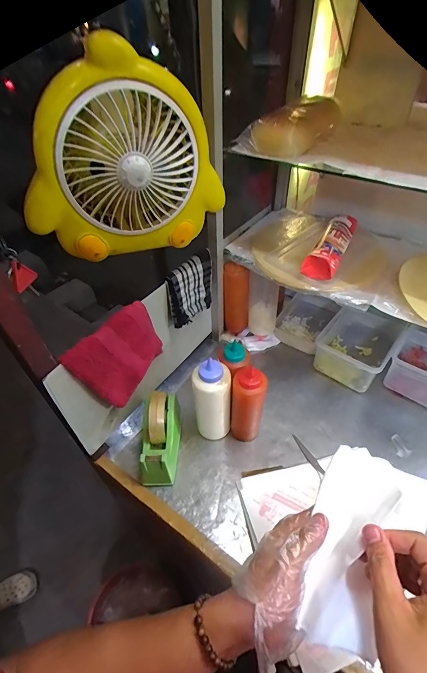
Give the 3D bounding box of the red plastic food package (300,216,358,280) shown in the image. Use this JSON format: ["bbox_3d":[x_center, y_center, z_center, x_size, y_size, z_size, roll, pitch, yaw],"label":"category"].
[{"bbox_3d":[0.232,-0.177,0.632,0.056,0.056,0.182,21,50,21],"label":"red plastic food package"}]

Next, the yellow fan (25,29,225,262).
[{"bbox_3d":[-0.119,-0.227,0.432,0.254,0.236,0.079,-24,50,-20],"label":"yellow fan"}]

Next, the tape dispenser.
[{"bbox_3d":[-0.100,0.182,0.606,0.059,0.124,0.153,0,46,2],"label":"tape dispenser"}]

